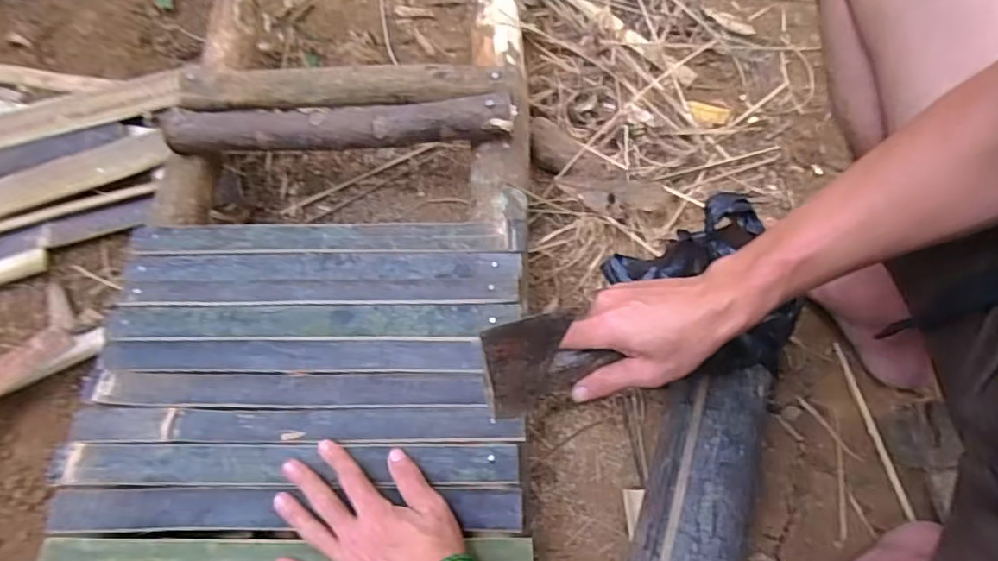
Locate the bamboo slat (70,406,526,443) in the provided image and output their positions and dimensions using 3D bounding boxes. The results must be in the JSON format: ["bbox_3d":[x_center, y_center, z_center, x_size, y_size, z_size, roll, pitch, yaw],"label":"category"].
[{"bbox_3d":[-0.182,0.130,0.539,0.401,0.005,0.032,0,63,1],"label":"bamboo slat"}]

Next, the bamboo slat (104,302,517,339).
[{"bbox_3d":[-0.183,0.038,0.577,0.392,0.005,0.036,0,63,2],"label":"bamboo slat"}]

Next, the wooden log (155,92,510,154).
[{"bbox_3d":[-0.174,-0.178,0.657,0.372,0.043,0.056,-1,65,3],"label":"wooden log"}]

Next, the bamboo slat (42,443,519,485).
[{"bbox_3d":[-0.188,0.160,0.524,0.406,0.008,0.035,-1,63,2],"label":"bamboo slat"}]

